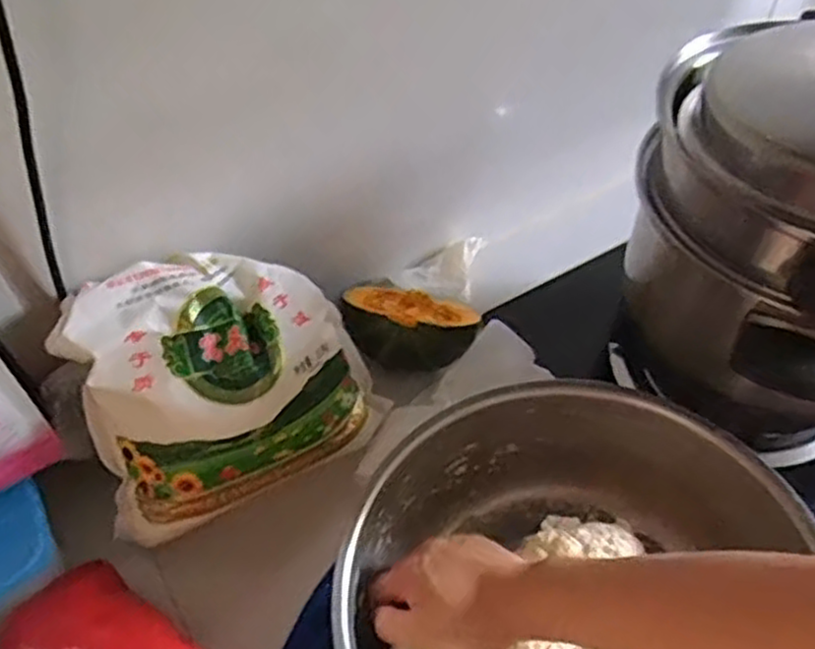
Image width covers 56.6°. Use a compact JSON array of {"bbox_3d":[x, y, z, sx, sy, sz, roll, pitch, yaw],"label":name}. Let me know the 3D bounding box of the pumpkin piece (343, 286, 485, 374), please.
[{"bbox_3d":[0.002,-0.002,0.664,0.116,0.050,0.086,13,50,12],"label":"pumpkin piece"}]

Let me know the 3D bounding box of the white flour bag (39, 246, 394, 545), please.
[{"bbox_3d":[-0.130,0.041,0.561,0.209,0.137,0.142,-22,52,-17],"label":"white flour bag"}]

